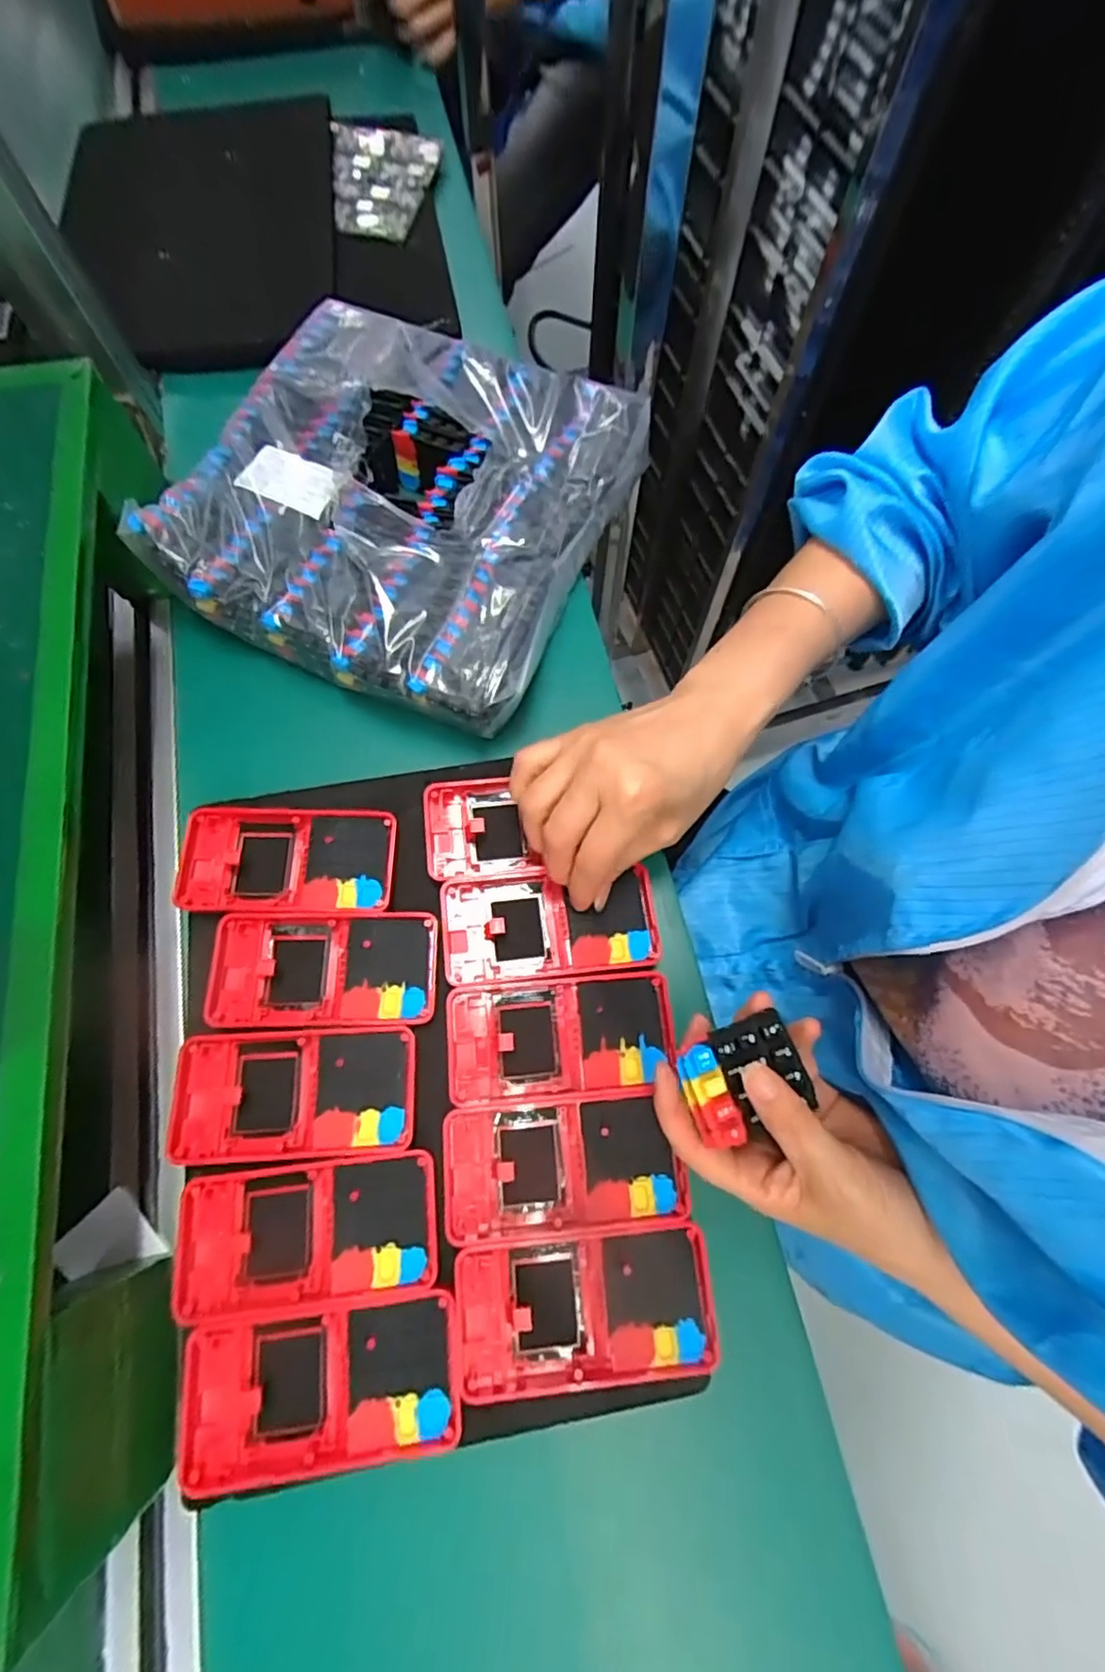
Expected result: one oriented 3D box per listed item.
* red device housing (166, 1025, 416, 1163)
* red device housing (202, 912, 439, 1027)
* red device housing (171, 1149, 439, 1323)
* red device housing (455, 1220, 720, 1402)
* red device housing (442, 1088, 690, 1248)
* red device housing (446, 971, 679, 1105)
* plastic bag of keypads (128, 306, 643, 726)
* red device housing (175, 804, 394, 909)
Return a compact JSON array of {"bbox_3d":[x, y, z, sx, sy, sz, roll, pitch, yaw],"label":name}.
[{"bbox_3d":[-0.137,0.135,0.327,0.126,0.009,0.062,-2,70,-1],"label":"red device housing"},{"bbox_3d":[-0.128,0.074,0.349,0.123,0.007,0.061,0,70,-1],"label":"red device housing"},{"bbox_3d":[-0.122,0.195,0.307,0.126,0.010,0.061,-6,70,-3],"label":"red device housing"},{"bbox_3d":[0.016,0.228,0.304,0.122,0.025,0.061,-5,70,-2],"label":"red device housing"},{"bbox_3d":[0.006,0.169,0.322,0.119,0.019,0.060,-4,70,-2],"label":"red device housing"},{"bbox_3d":[0.005,0.109,0.342,0.121,0.014,0.061,-5,70,-2],"label":"red device housing"},{"bbox_3d":[-0.104,-0.240,0.432,0.280,0.050,0.296,21,71,7],"label":"plastic bag of keypads"},{"bbox_3d":[-0.157,0.014,0.366,0.123,0.010,0.062,1,70,0],"label":"red device housing"}]

